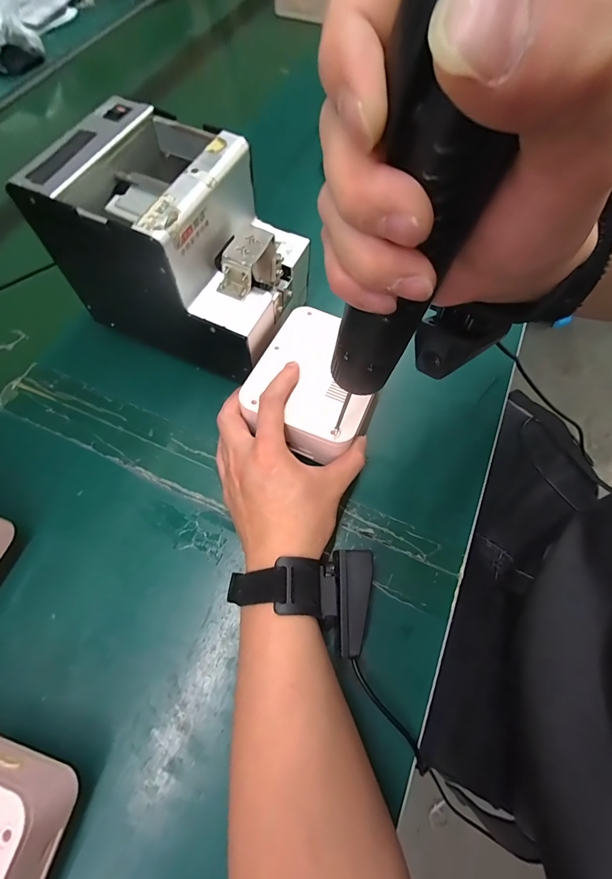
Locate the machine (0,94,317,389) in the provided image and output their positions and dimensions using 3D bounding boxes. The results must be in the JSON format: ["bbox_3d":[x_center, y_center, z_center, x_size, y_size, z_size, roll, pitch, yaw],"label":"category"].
[{"bbox_3d":[-0.102,-0.160,0.329,0.168,0.150,0.123,22,67,11],"label":"machine"}]

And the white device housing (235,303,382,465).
[{"bbox_3d":[0.011,-0.050,0.318,0.099,0.032,0.120,23,67,8],"label":"white device housing"}]

